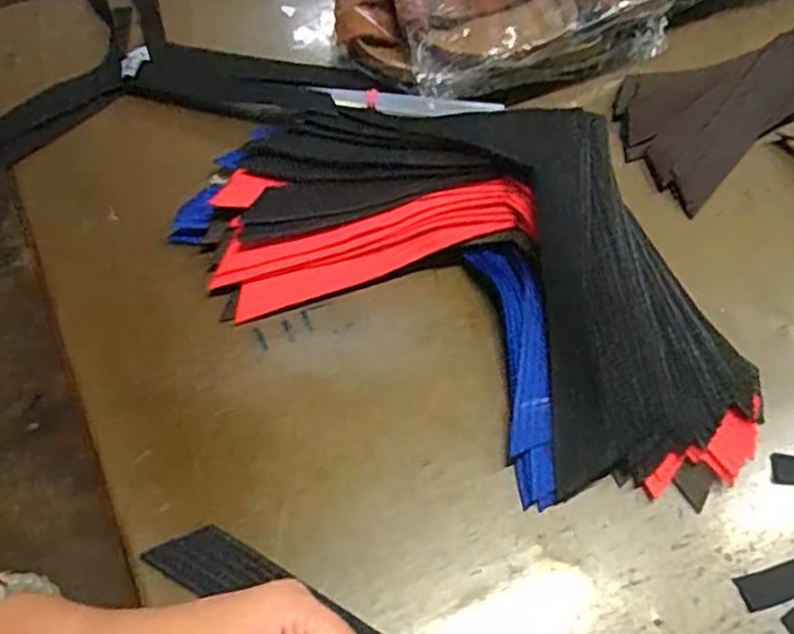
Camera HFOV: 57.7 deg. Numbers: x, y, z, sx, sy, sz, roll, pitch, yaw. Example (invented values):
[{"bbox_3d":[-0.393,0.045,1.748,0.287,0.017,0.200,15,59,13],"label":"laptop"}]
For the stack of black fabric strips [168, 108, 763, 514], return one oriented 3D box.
[{"bbox_3d":[0.037,-0.036,0.415,0.359,0.074,0.181,30,60,19],"label":"stack of black fabric strips"}]

